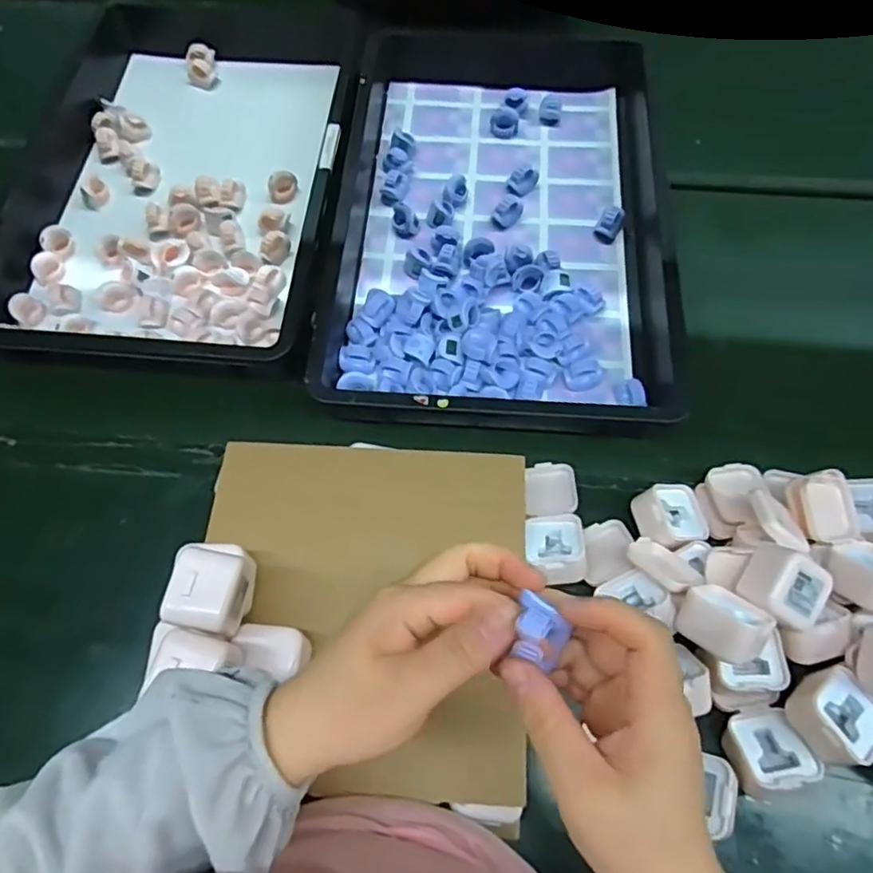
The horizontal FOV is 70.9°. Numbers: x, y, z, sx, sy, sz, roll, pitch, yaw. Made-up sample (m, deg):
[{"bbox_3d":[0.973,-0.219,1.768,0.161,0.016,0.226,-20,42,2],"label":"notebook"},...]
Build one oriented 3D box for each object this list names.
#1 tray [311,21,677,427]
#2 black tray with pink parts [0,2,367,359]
[{"bbox_3d":[0.072,-0.273,0.708,0.356,0.062,0.566,3,67,3],"label":"tray"},{"bbox_3d":[-0.297,-0.344,0.755,0.382,0.066,0.589,5,67,4],"label":"black tray with pink parts"}]

